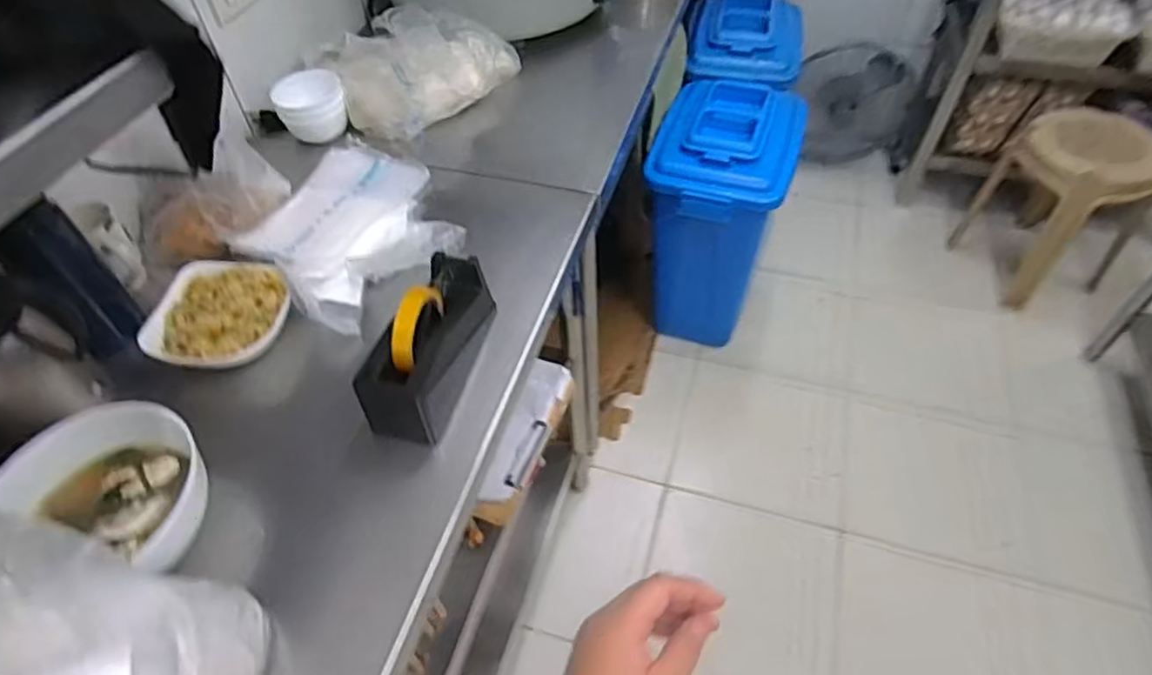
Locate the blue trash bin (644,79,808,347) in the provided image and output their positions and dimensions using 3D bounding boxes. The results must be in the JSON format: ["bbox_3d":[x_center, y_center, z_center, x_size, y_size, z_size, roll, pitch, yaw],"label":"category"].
[{"bbox_3d":[0.366,-0.289,1.743,0.305,0.607,0.434,14,52,14],"label":"blue trash bin"}]

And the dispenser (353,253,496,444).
[{"bbox_3d":[-0.163,0.004,0.724,0.083,0.102,0.211,11,51,12],"label":"dispenser"}]

